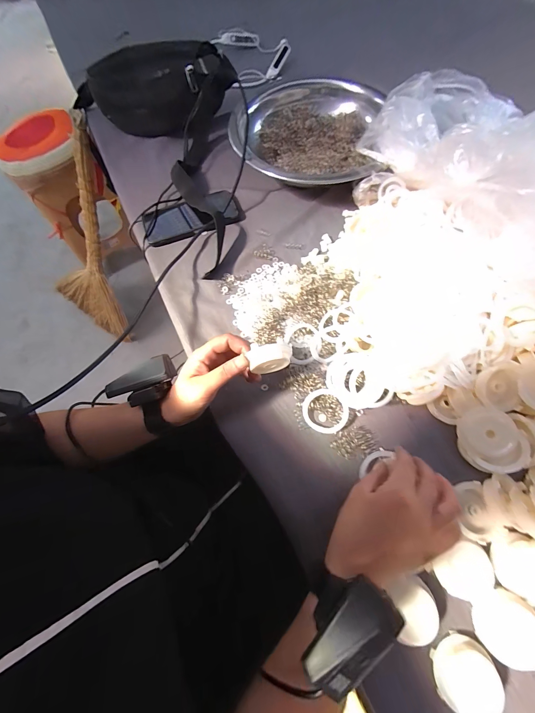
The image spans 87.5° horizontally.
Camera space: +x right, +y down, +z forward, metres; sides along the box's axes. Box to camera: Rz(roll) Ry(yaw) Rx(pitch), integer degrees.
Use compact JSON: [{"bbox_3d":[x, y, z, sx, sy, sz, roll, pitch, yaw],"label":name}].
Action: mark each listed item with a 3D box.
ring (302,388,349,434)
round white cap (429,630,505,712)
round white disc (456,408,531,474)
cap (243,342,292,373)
[{"bbox_3d":[0.070,0.066,0.340,0.054,0.004,0.052,-2,83,13],"label":"ring"},{"bbox_3d":[0.175,0.281,0.244,0.048,0.019,0.048,-28,69,-9],"label":"round white cap"},{"bbox_3d":[0.238,0.092,0.301,0.015,0.057,0.064,3,62,-49],"label":"round white disc"},{"bbox_3d":[0.004,0.002,0.302,0.048,0.043,0.017,-11,64,-9],"label":"cap"}]

